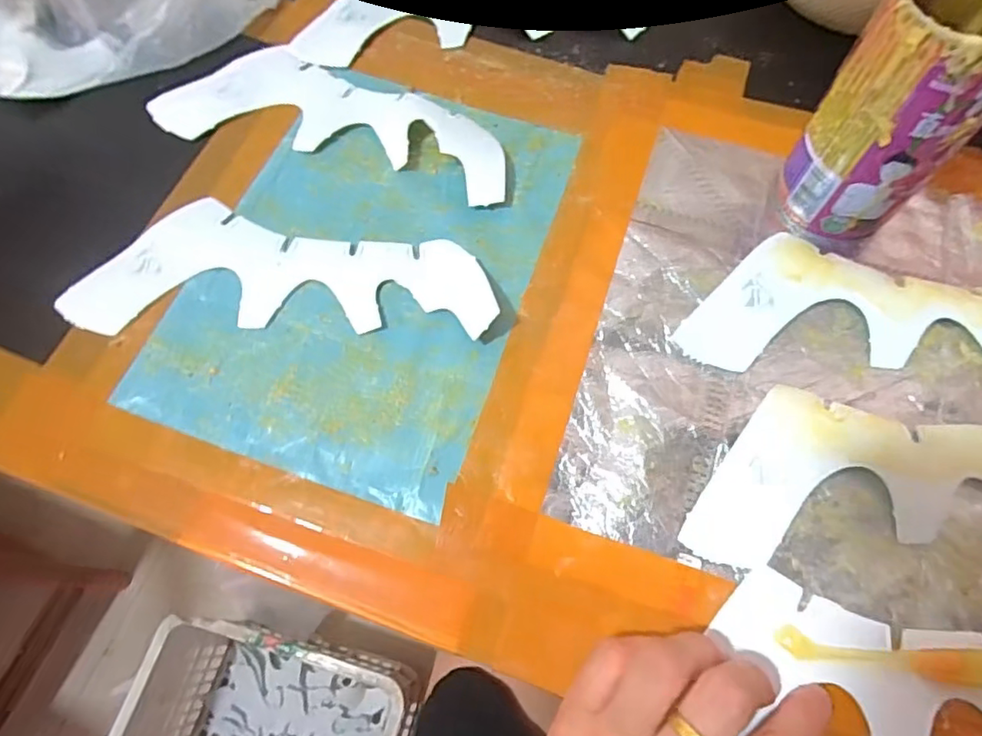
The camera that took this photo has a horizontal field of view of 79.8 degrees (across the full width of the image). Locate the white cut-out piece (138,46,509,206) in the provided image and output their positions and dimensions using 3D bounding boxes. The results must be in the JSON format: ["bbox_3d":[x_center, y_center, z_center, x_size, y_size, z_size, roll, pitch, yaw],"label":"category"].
[{"bbox_3d":[-0.086,-0.148,0.344,0.204,0.013,0.074,15,69,6],"label":"white cut-out piece"}]

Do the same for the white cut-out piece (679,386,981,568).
[{"bbox_3d":[0.203,0.047,0.268,0.228,0.009,0.073,-2,79,0],"label":"white cut-out piece"}]

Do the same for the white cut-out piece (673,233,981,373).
[{"bbox_3d":[0.216,-0.028,0.299,0.229,0.009,0.072,5,80,4],"label":"white cut-out piece"}]

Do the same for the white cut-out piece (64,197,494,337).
[{"bbox_3d":[-0.102,-0.052,0.301,0.203,0.016,0.072,2,67,-3],"label":"white cut-out piece"}]

